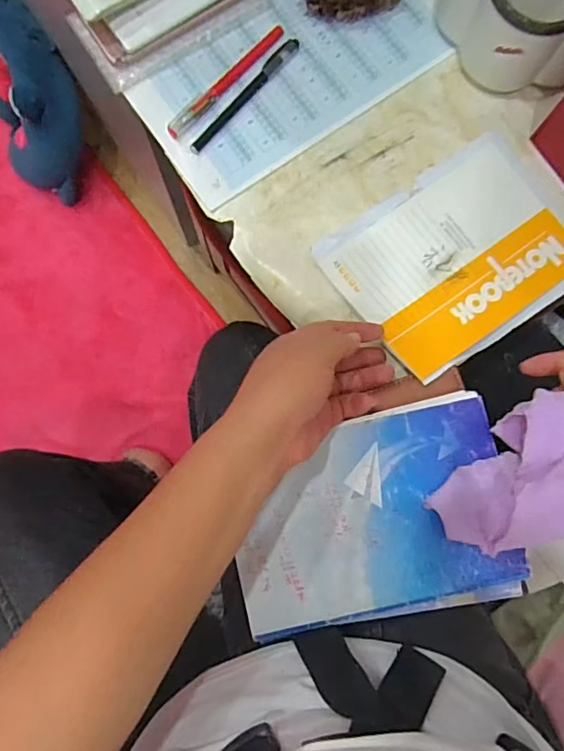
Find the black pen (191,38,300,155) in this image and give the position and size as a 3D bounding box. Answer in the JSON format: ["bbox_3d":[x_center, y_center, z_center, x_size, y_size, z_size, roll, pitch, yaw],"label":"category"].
[{"bbox_3d":[-0.034,-0.253,0.480,0.012,0.007,0.139,41,83,5],"label":"black pen"}]

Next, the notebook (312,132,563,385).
[{"bbox_3d":[0.159,-0.107,0.463,0.209,0.015,0.154,-33,80,-8],"label":"notebook"}]

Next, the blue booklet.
[{"bbox_3d":[0.066,0.105,0.399,0.200,0.008,0.143,-13,81,2],"label":"blue booklet"}]

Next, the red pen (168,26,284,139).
[{"bbox_3d":[-0.051,-0.265,0.479,0.016,0.008,0.140,42,83,5],"label":"red pen"}]

